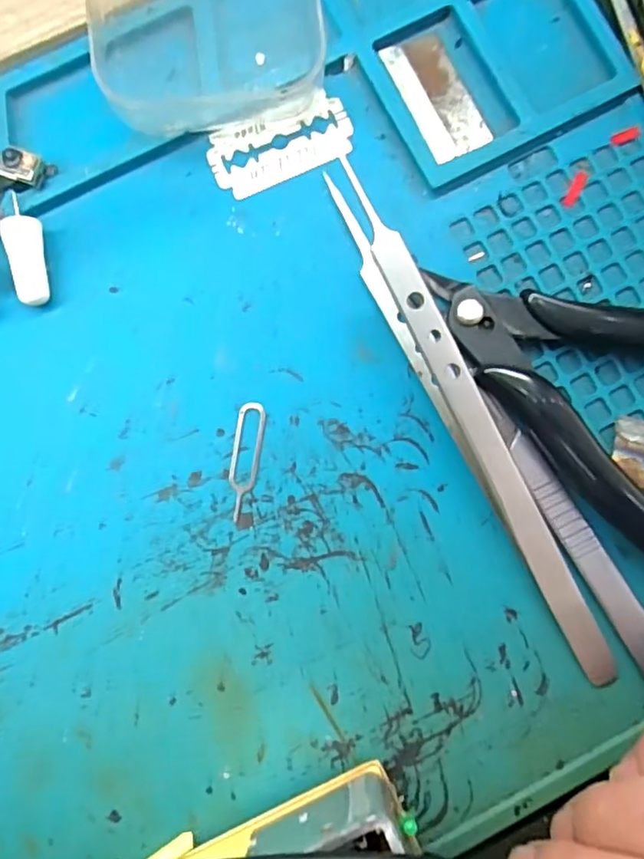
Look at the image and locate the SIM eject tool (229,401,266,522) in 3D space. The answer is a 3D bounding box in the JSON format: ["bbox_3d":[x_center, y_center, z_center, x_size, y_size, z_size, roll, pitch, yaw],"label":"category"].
[{"bbox_3d":[-0.021,0.008,0.161,0.008,0.004,0.033,7,84,0],"label":"SIM eject tool"}]

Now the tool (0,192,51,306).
[{"bbox_3d":[-0.083,-0.050,0.163,0.009,0.009,0.029,-6,84,-2],"label":"tool"}]

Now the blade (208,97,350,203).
[{"bbox_3d":[-0.012,-0.083,0.170,0.042,0.004,0.020,-22,85,-3],"label":"blade"}]

